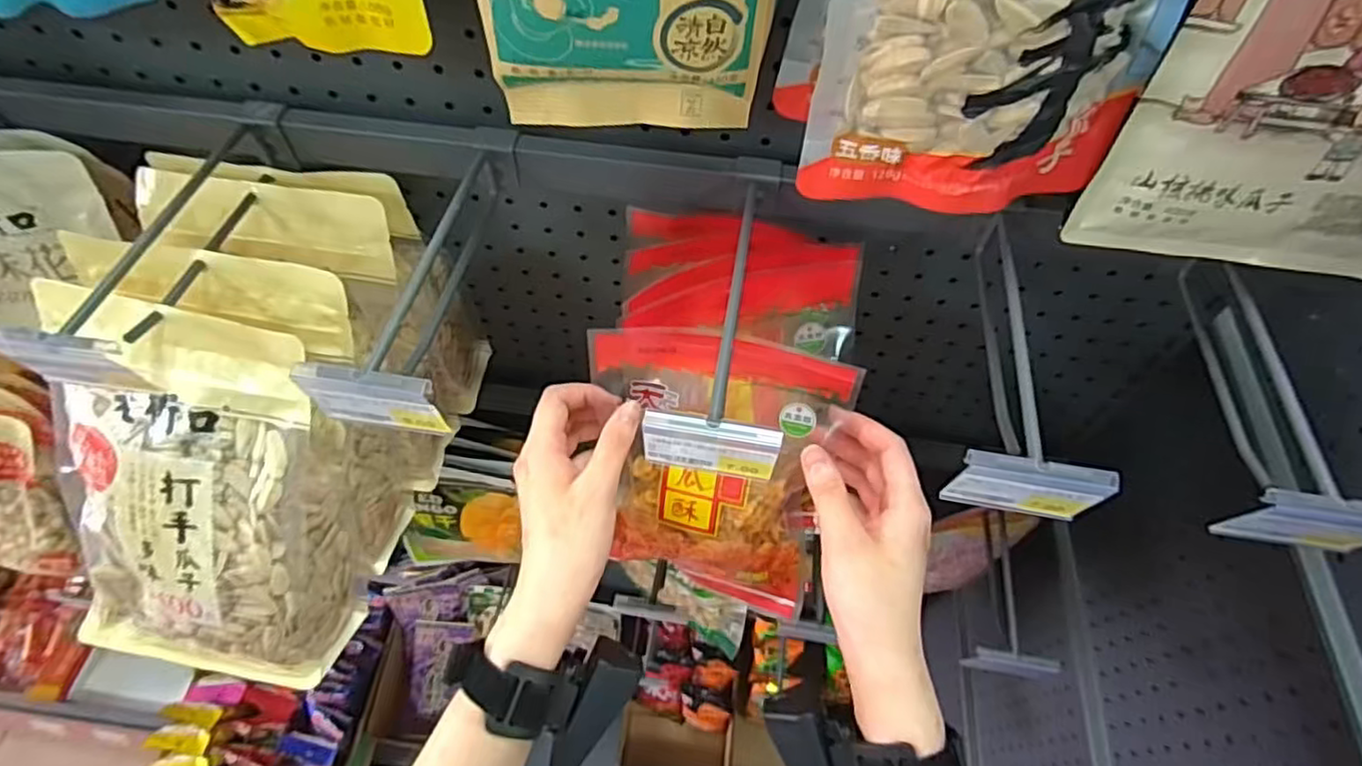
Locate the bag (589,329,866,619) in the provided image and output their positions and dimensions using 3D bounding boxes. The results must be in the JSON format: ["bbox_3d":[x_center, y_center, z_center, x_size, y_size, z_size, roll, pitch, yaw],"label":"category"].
[{"bbox_3d":[0.018,0.057,0.433,0.162,0.191,0.049,10,27,1],"label":"bag"}]

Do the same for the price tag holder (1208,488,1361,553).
[{"bbox_3d":[0.278,0.062,0.306,0.061,0.046,0.011,11,58,5],"label":"price tag holder"}]

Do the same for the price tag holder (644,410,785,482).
[{"bbox_3d":[0.013,0.029,0.317,0.060,0.037,0.009,9,58,4],"label":"price tag holder"}]

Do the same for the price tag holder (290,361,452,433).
[{"bbox_3d":[-0.141,0.008,0.320,0.061,0.041,0.009,5,58,2],"label":"price tag holder"}]

